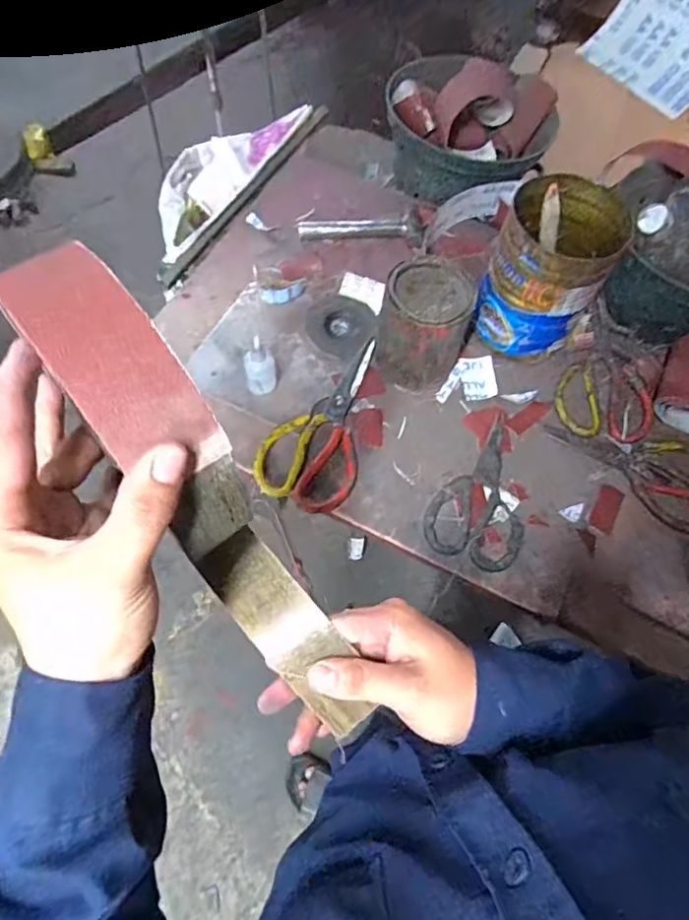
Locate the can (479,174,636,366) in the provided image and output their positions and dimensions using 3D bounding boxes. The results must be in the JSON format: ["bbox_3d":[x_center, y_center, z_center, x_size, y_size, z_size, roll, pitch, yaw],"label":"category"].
[{"bbox_3d":[0.230,-0.212,0.630,0.113,0.162,0.138,30,67,11],"label":"can"}]

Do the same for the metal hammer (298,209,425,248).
[{"bbox_3d":[0.022,-0.315,0.749,0.166,0.020,0.058,0,65,-3],"label":"metal hammer"}]

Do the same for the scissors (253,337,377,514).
[{"bbox_3d":[-0.025,-0.052,0.624,0.105,0.016,0.225,14,65,4],"label":"scissors"}]

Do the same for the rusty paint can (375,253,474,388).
[{"bbox_3d":[0.089,-0.151,0.619,0.089,0.115,0.104,22,66,8],"label":"rusty paint can"}]

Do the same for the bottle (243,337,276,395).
[{"bbox_3d":[-0.092,-0.099,0.601,0.032,0.075,0.029,-8,65,-6],"label":"bottle"}]

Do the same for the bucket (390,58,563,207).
[{"bbox_3d":[0.159,-0.464,0.779,0.191,0.117,0.223,-41,73,-19],"label":"bucket"}]

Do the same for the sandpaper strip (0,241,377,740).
[{"bbox_3d":[-0.060,0.037,0.278,0.045,0.273,0.104,-34,44,-17],"label":"sandpaper strip"}]

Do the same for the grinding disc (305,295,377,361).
[{"bbox_3d":[-0.007,-0.170,0.679,0.086,0.015,0.084,1,65,-2],"label":"grinding disc"}]

